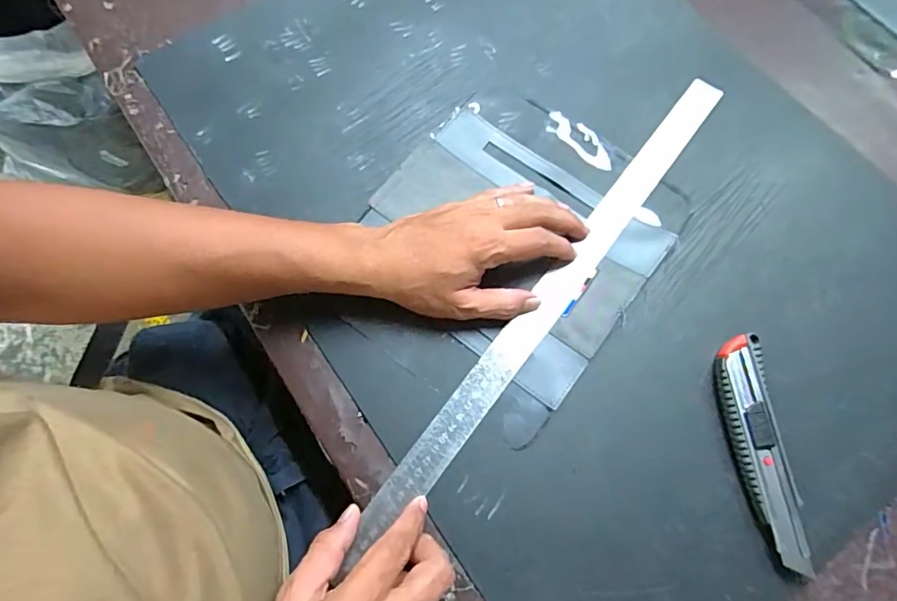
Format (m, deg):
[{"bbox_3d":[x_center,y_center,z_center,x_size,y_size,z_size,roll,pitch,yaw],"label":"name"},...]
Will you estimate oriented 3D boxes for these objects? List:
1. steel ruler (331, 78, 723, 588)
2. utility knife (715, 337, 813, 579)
[{"bbox_3d":[0.085,-0.010,0.402,0.032,0.005,0.484,37,76,10],"label":"steel ruler"},{"bbox_3d":[0.217,0.103,0.356,0.034,0.015,0.154,-2,72,0],"label":"utility knife"}]

